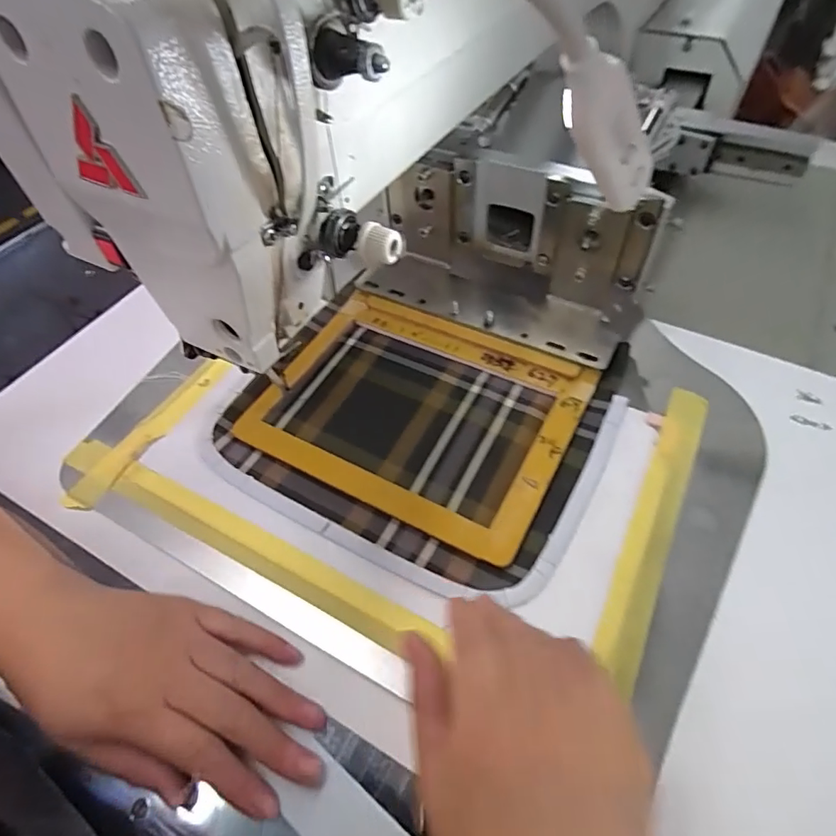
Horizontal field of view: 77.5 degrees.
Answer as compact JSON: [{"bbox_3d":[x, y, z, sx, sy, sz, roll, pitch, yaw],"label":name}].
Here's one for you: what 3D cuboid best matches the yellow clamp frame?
[{"bbox_3d":[-0.003,-0.009,0.378,0.219,0.012,0.164,21,57,20],"label":"yellow clamp frame"}]

